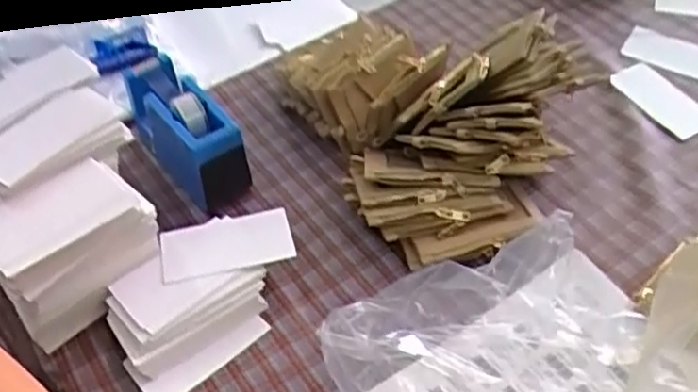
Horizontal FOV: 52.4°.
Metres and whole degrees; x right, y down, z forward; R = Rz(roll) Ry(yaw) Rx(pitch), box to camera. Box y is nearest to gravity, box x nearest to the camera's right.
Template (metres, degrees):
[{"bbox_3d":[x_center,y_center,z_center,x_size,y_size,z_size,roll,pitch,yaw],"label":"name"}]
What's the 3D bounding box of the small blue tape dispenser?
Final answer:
[{"bbox_3d":[-0.143,-0.057,0.614,0.051,0.071,0.149,-33,54,-21],"label":"small blue tape dispenser"}]

